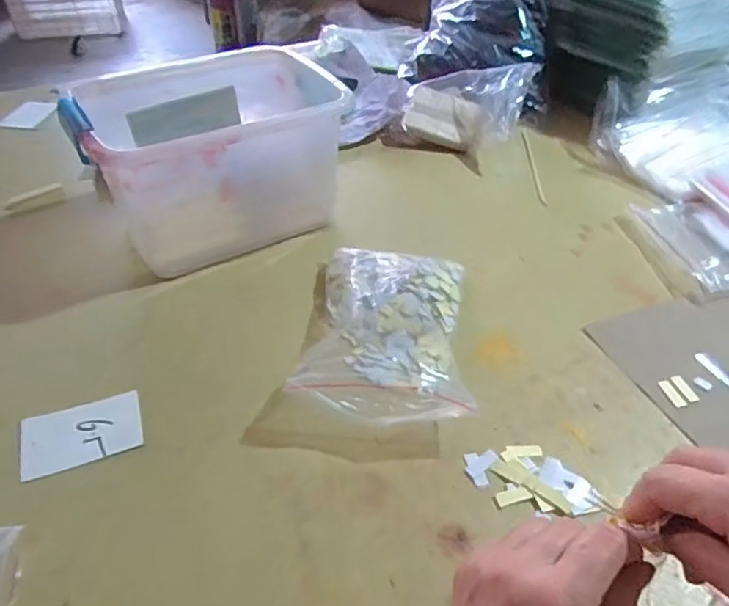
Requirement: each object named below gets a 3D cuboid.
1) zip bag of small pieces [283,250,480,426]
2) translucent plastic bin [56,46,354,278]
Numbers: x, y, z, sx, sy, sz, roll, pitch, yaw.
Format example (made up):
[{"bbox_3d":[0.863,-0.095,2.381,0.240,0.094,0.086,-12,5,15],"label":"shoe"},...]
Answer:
[{"bbox_3d":[0.022,0.018,0.542,0.151,0.044,0.210,5,45,4],"label":"zip bag of small pieces"},{"bbox_3d":[-0.170,-0.169,0.656,0.278,0.159,0.179,-23,50,-23],"label":"translucent plastic bin"}]

